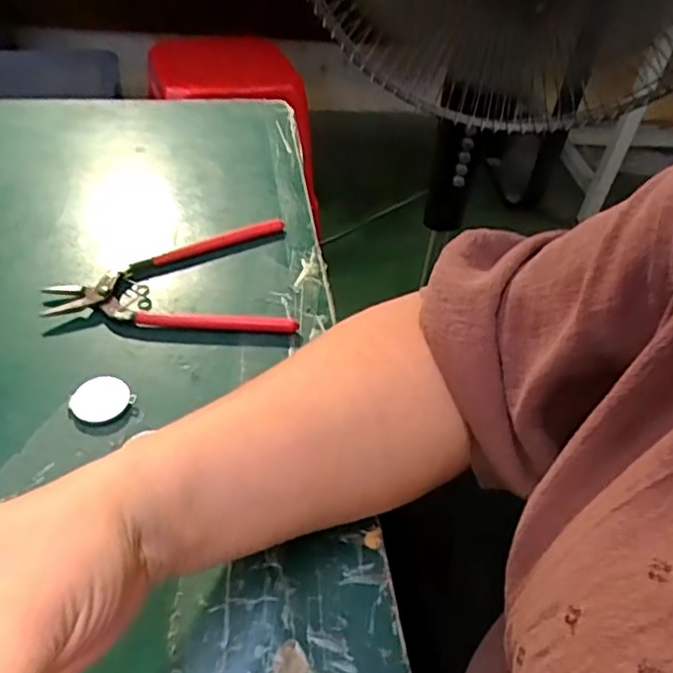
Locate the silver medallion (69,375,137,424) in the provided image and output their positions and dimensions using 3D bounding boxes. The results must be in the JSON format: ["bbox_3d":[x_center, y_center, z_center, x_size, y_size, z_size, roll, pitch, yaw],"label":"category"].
[{"bbox_3d":[-0.126,0.033,0.339,0.029,0.006,0.028,3,45,-3],"label":"silver medallion"}]

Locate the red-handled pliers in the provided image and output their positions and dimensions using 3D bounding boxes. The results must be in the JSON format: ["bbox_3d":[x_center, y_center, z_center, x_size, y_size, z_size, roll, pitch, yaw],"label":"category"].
[{"bbox_3d":[-0.106,-0.037,0.412,0.152,0.010,0.105,-6,46,-11],"label":"red-handled pliers"}]

